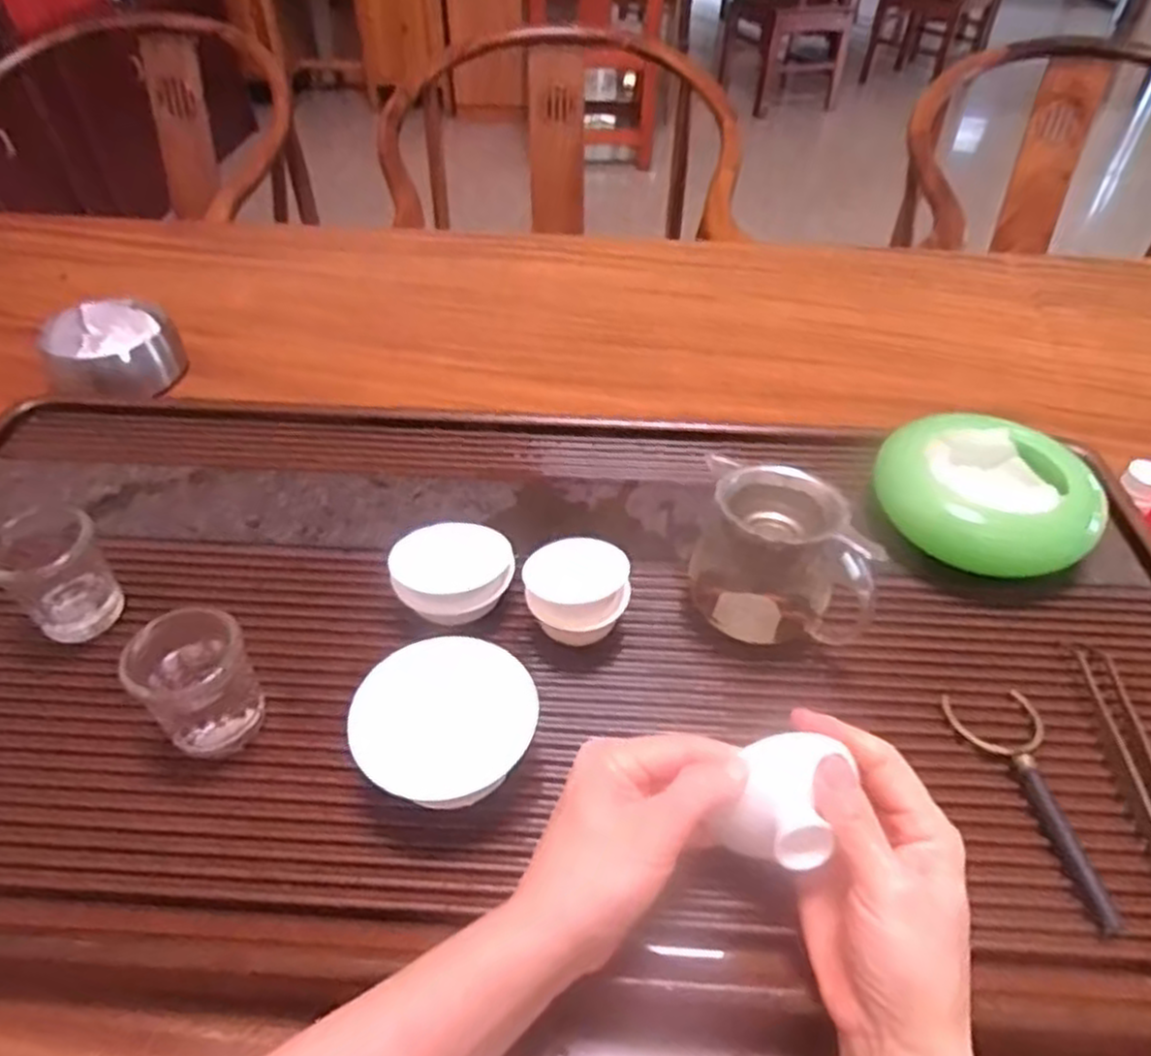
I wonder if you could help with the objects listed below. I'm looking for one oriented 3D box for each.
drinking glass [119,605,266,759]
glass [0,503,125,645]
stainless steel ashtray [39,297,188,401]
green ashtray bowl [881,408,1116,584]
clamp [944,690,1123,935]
[{"bbox_3d":[-0.197,0.081,0.403,0.052,0.070,0.047,-32,54,-29],"label":"drinking glass"},{"bbox_3d":[-0.306,0.025,0.454,0.051,0.074,0.047,1,45,-1],"label":"glass"},{"bbox_3d":[-0.432,-0.169,0.724,0.110,0.047,0.107,-20,49,-20],"label":"stainless steel ashtray"},{"bbox_3d":[0.279,-0.024,0.526,0.134,0.047,0.106,6,45,5],"label":"green ashtray bowl"},{"bbox_3d":[0.243,0.140,0.400,0.051,0.011,0.128,-4,45,-5],"label":"clamp"}]

